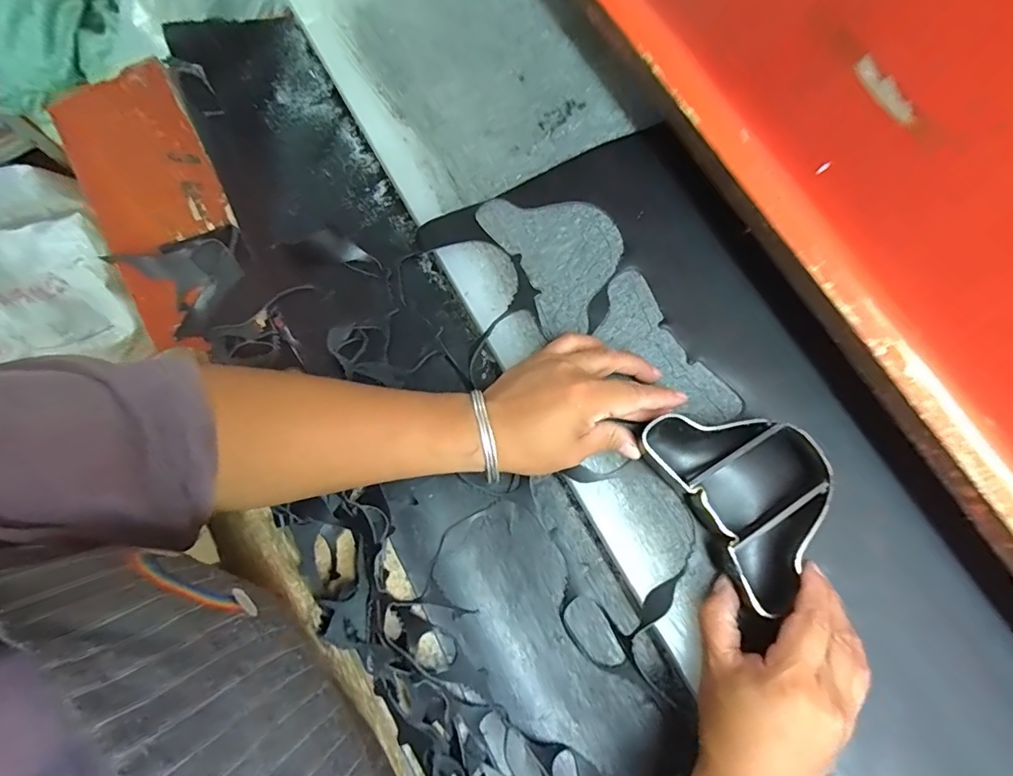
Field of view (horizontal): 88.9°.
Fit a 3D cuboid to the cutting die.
[{"bbox_3d":[0.168,0.067,0.354,0.093,0.037,0.136,-30,77,-7],"label":"cutting die"}]

